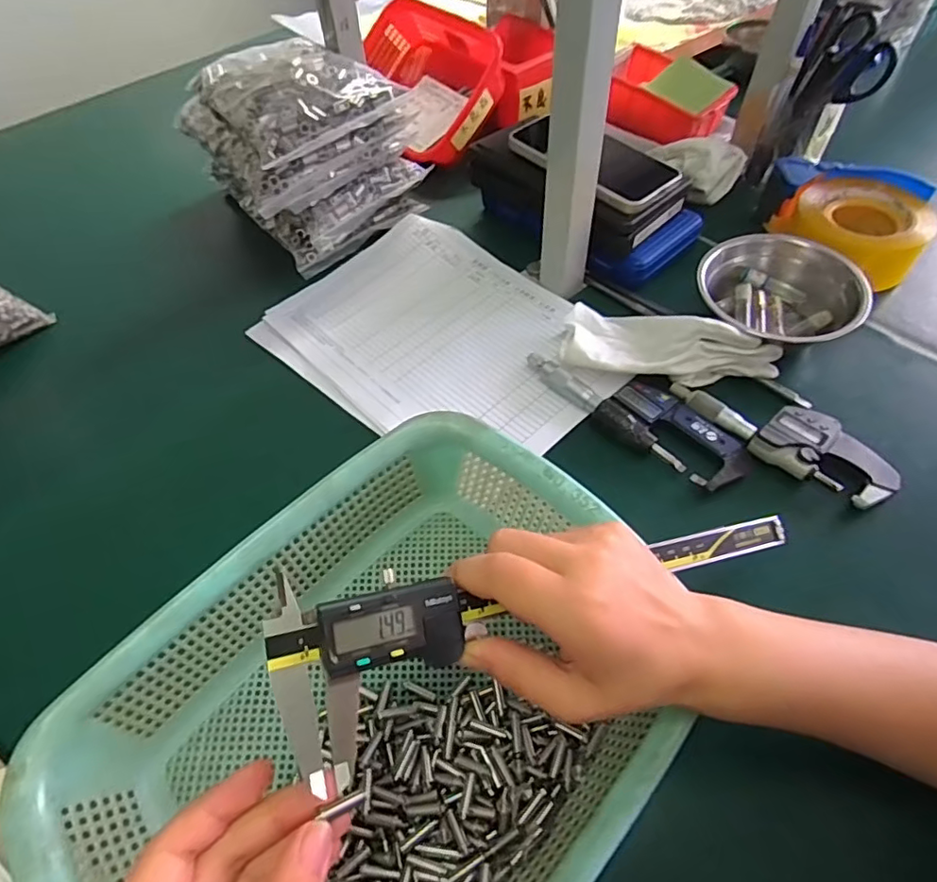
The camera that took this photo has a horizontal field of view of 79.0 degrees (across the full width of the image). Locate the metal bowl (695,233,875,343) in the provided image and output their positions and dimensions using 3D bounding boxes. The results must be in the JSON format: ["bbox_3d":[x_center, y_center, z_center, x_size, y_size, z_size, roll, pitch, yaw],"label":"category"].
[{"bbox_3d":[0.261,-0.131,0.486,0.128,0.053,0.118,1,55,4],"label":"metal bowl"}]

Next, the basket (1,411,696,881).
[{"bbox_3d":[-0.038,0.138,0.294,0.222,0.089,0.291,36,63,25],"label":"basket"}]

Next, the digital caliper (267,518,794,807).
[{"bbox_3d":[0.052,0.089,0.271,0.274,0.012,0.077,-2,82,-24],"label":"digital caliper"}]

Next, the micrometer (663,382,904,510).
[{"bbox_3d":[0.232,-0.007,0.423,0.159,0.018,0.050,30,61,22],"label":"micrometer"}]

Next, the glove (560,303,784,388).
[{"bbox_3d":[0.163,-0.076,0.460,0.169,0.036,0.063,15,57,13],"label":"glove"}]

